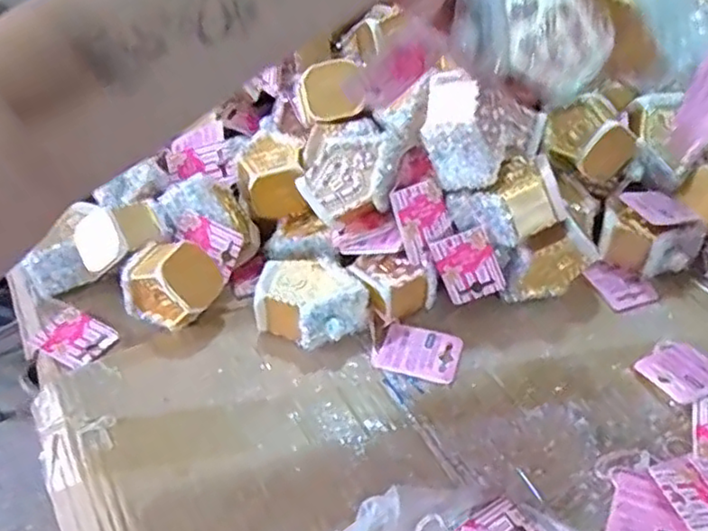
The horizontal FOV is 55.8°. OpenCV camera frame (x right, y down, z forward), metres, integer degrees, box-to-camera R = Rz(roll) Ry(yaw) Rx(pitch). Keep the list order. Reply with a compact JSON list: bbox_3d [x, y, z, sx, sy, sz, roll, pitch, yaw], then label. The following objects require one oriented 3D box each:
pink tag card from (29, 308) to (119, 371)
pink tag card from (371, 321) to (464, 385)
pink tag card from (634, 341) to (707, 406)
[{"bbox_3d":[-0.229,0.059,0.547,0.063,0.004,0.045,21,45,21],"label":"pink tag card"},{"bbox_3d":[0.051,0.068,0.525,0.064,0.004,0.047,11,50,13],"label":"pink tag card"},{"bbox_3d":[0.246,0.077,0.501,0.057,0.004,0.052,-21,46,-23],"label":"pink tag card"}]

